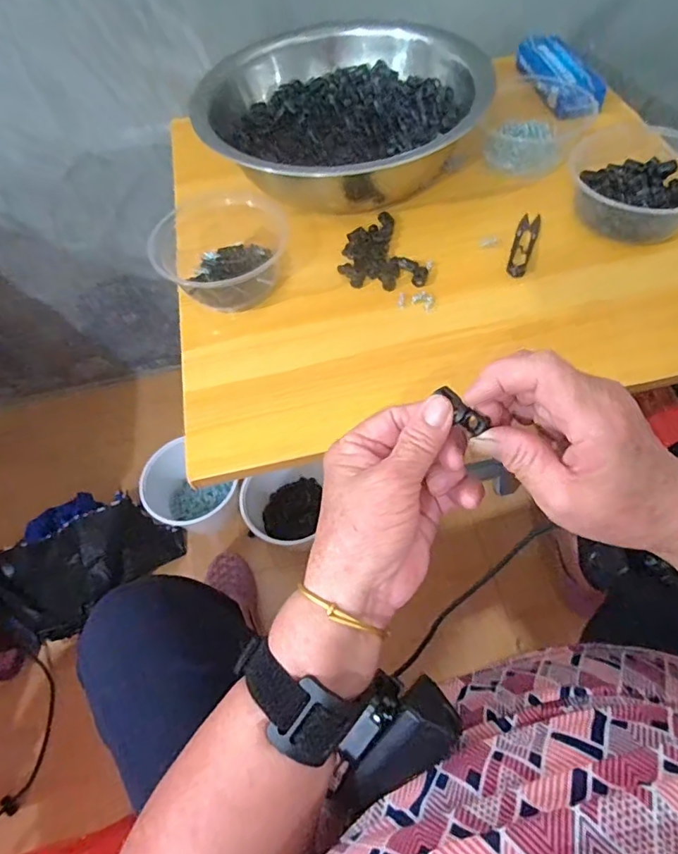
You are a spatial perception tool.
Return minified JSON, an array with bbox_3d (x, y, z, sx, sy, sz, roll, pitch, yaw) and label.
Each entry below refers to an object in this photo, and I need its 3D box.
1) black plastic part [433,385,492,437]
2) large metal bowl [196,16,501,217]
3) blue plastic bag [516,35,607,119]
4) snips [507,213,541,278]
[{"bbox_3d":[0.062,-0.009,0.256,0.009,0.010,0.029,-35,77,-16],"label":"black plastic part"},{"bbox_3d":[-0.005,-0.366,0.600,0.284,0.107,0.284,-2,58,3],"label":"large metal bowl"},{"bbox_3d":[0.284,-0.458,0.660,0.064,0.029,0.170,-11,58,-2],"label":"blue plastic bag"},{"bbox_3d":[0.194,-0.190,0.530,0.021,0.006,0.097,15,61,13],"label":"snips"}]

